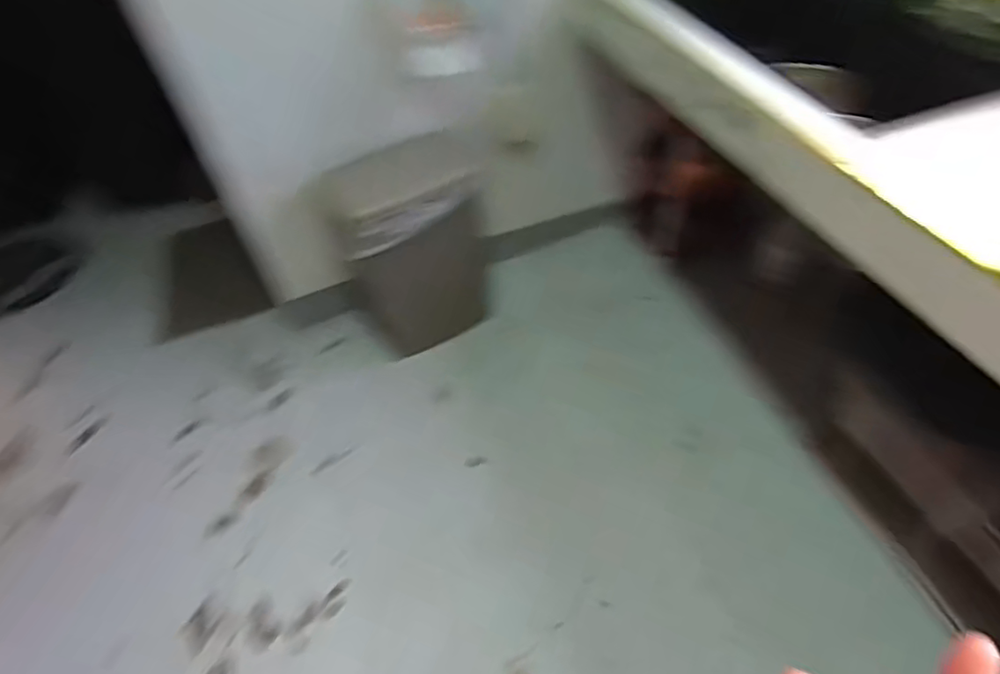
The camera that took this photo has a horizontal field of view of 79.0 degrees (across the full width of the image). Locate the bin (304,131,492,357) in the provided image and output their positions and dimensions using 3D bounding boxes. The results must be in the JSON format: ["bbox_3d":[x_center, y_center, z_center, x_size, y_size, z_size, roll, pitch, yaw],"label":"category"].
[{"bbox_3d":[-0.236,-0.235,1.676,0.449,0.516,0.241,-19,49,-11],"label":"bin"}]

